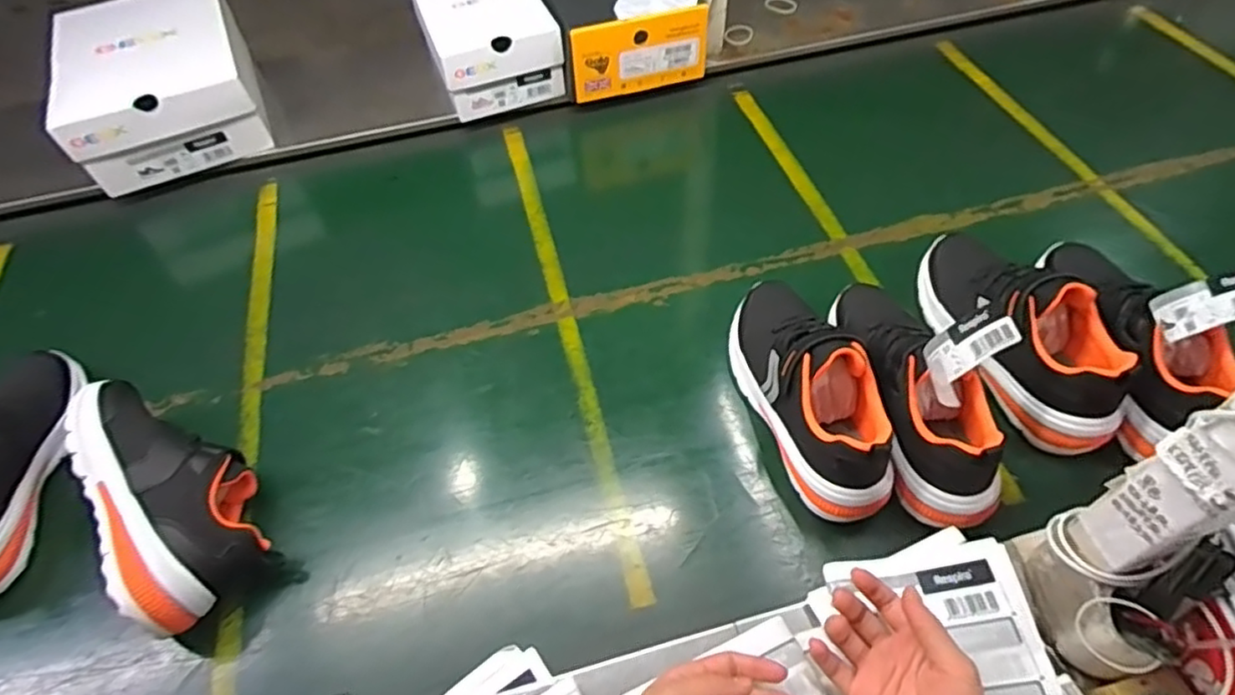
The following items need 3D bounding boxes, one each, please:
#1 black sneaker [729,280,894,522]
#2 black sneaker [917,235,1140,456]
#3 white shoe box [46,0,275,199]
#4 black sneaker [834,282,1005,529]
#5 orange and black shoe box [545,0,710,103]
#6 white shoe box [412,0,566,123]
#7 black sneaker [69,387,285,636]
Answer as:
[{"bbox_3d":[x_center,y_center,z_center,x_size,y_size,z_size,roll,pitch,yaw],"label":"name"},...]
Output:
[{"bbox_3d":[0.179,0.030,0.614,0.087,0.112,0.246,-18,55,-8],"label":"black sneaker"},{"bbox_3d":[0.398,-0.030,0.640,0.093,0.112,0.257,-17,55,-7],"label":"black sneaker"},{"bbox_3d":[-0.654,-0.382,0.938,0.241,0.124,0.298,-26,56,-13],"label":"white shoe box"},{"bbox_3d":[0.270,0.037,0.605,0.087,0.107,0.248,-14,55,-5],"label":"black sneaker"},{"bbox_3d":[-0.014,-0.526,1.006,0.204,0.108,0.305,-18,55,-7],"label":"orange and black shoe box"},{"bbox_3d":[-0.200,-0.476,0.979,0.173,0.105,0.267,-19,55,-8],"label":"white shoe box"},{"bbox_3d":[-0.405,0.125,0.582,0.113,0.073,0.242,-37,73,-19],"label":"black sneaker"}]

